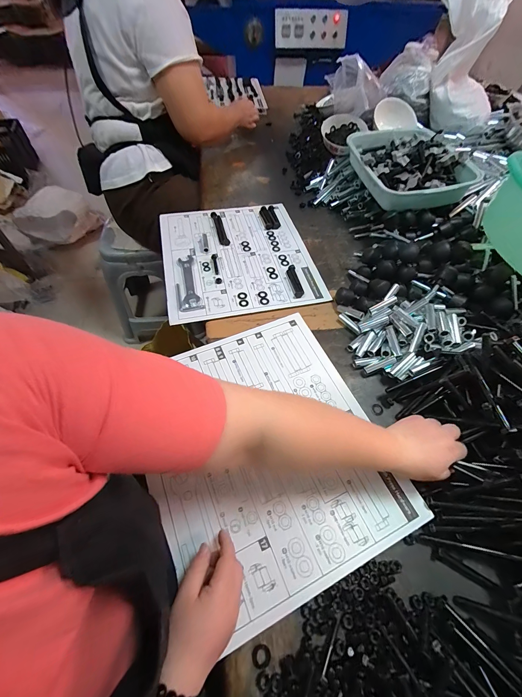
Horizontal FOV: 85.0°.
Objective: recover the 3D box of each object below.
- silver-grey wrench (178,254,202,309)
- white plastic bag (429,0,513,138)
[{"bbox_3d":[-0.153,-0.149,0.605,0.033,0.007,0.152,-11,58,-11],"label":"silver-grey wrench"},{"bbox_3d":[0.584,-0.841,0.808,0.188,0.410,0.148,-3,18,-6],"label":"white plastic bag"}]

